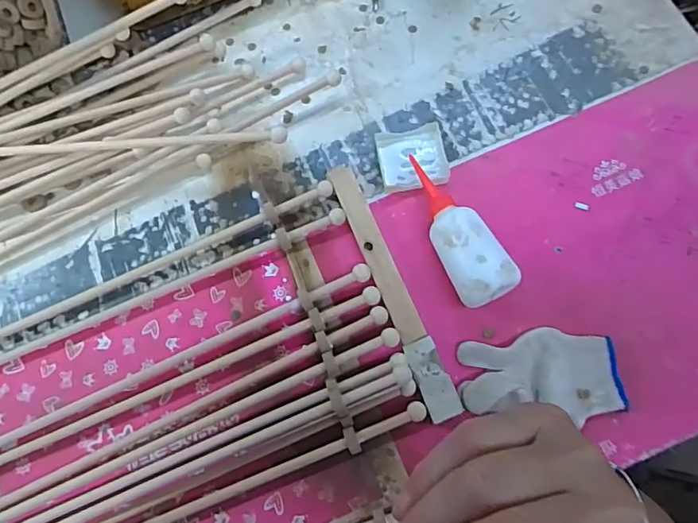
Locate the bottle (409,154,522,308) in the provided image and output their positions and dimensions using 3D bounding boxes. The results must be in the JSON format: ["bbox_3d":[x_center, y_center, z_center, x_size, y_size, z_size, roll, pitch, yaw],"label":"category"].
[{"bbox_3d":[0.111,-0.040,0.532,0.057,0.058,0.182,-24,63,-3],"label":"bottle"}]

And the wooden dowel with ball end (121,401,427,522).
[{"bbox_3d":[-0.245,0.270,0.478,0.684,0.021,0.021,-20,75,-2],"label":"wooden dowel with ball end"}]

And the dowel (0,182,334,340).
[{"bbox_3d":[-0.335,0.056,0.552,0.687,0.018,0.016,-24,75,-3],"label":"dowel"}]

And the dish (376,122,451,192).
[{"bbox_3d":[0.074,-0.121,0.575,0.076,0.023,0.072,-6,75,2],"label":"dish"}]

